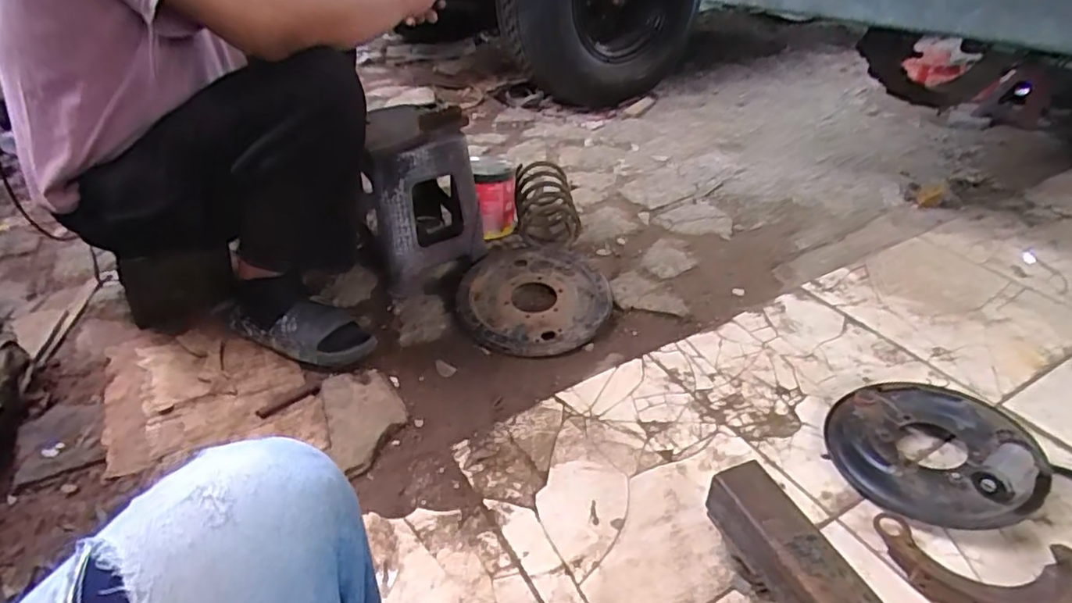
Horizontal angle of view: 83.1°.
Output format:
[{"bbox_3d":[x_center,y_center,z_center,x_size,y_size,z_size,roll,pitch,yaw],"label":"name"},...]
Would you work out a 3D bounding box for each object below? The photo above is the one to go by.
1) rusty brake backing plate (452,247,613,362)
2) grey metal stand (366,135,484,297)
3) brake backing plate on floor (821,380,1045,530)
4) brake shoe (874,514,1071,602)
[{"bbox_3d":[-0.005,-0.006,1.211,0.292,0.072,0.292,-4,37,-1],"label":"rusty brake backing plate"},{"bbox_3d":[-0.216,-0.159,1.209,0.209,0.328,0.118,-10,38,-9],"label":"grey metal stand"},{"bbox_3d":[0.575,0.206,0.880,0.248,0.090,0.259,-2,37,2],"label":"brake backing plate on floor"},{"bbox_3d":[0.554,0.332,0.746,0.222,0.043,0.119,8,39,15],"label":"brake shoe"}]

